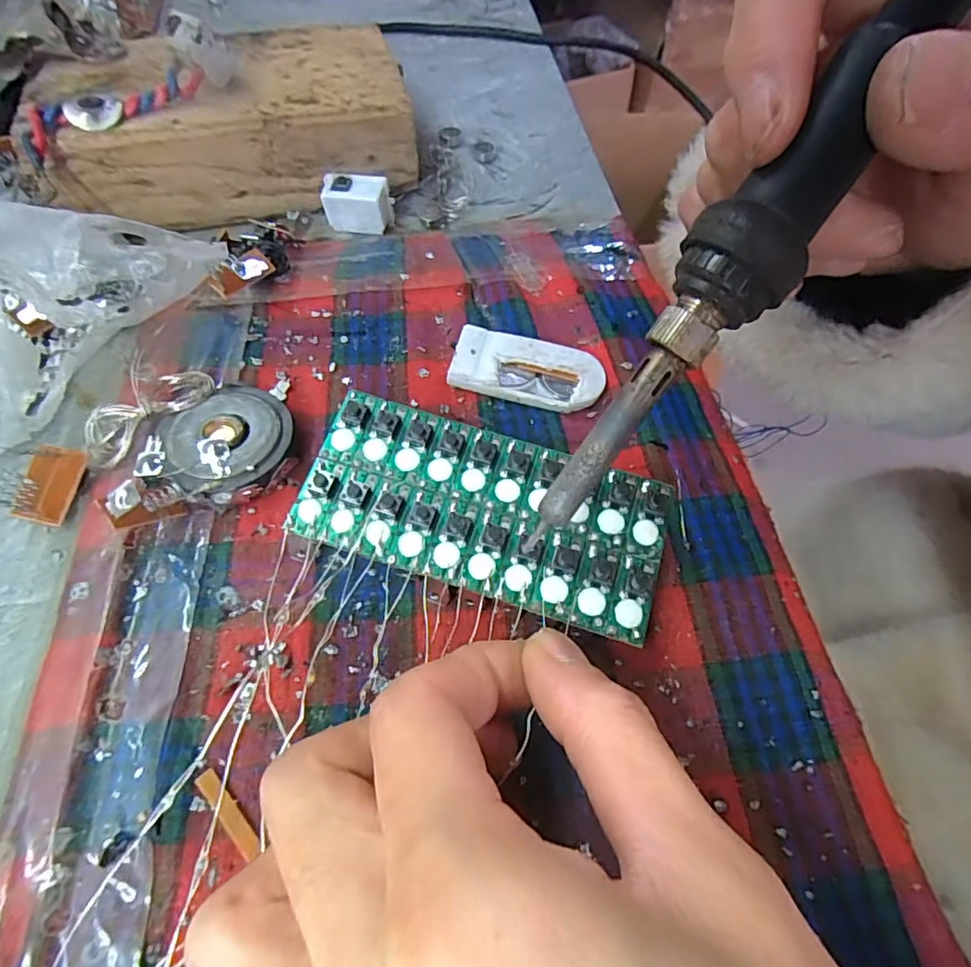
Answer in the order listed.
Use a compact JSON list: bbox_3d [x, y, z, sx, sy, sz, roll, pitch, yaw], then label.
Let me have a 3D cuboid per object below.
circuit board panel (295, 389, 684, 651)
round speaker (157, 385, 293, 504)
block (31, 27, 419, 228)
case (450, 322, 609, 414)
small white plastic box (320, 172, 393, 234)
[{"bbox_3d":[-0.001,0.006,0.144,0.093,0.010,0.042,19,59,7],"label":"circuit board panel"},{"bbox_3d":[-0.075,-0.011,0.164,0.036,0.012,0.037,2,59,-3],"label":"round speaker"},{"bbox_3d":[-0.105,-0.152,0.233,0.137,0.038,0.079,-15,61,-13],"label":"block"},{"bbox_3d":[0.014,-0.038,0.187,0.050,0.008,0.025,9,59,1],"label":"case"},{"bbox_3d":[-0.052,-0.116,0.226,0.027,0.017,0.012,9,59,1],"label":"small white plastic box"}]

